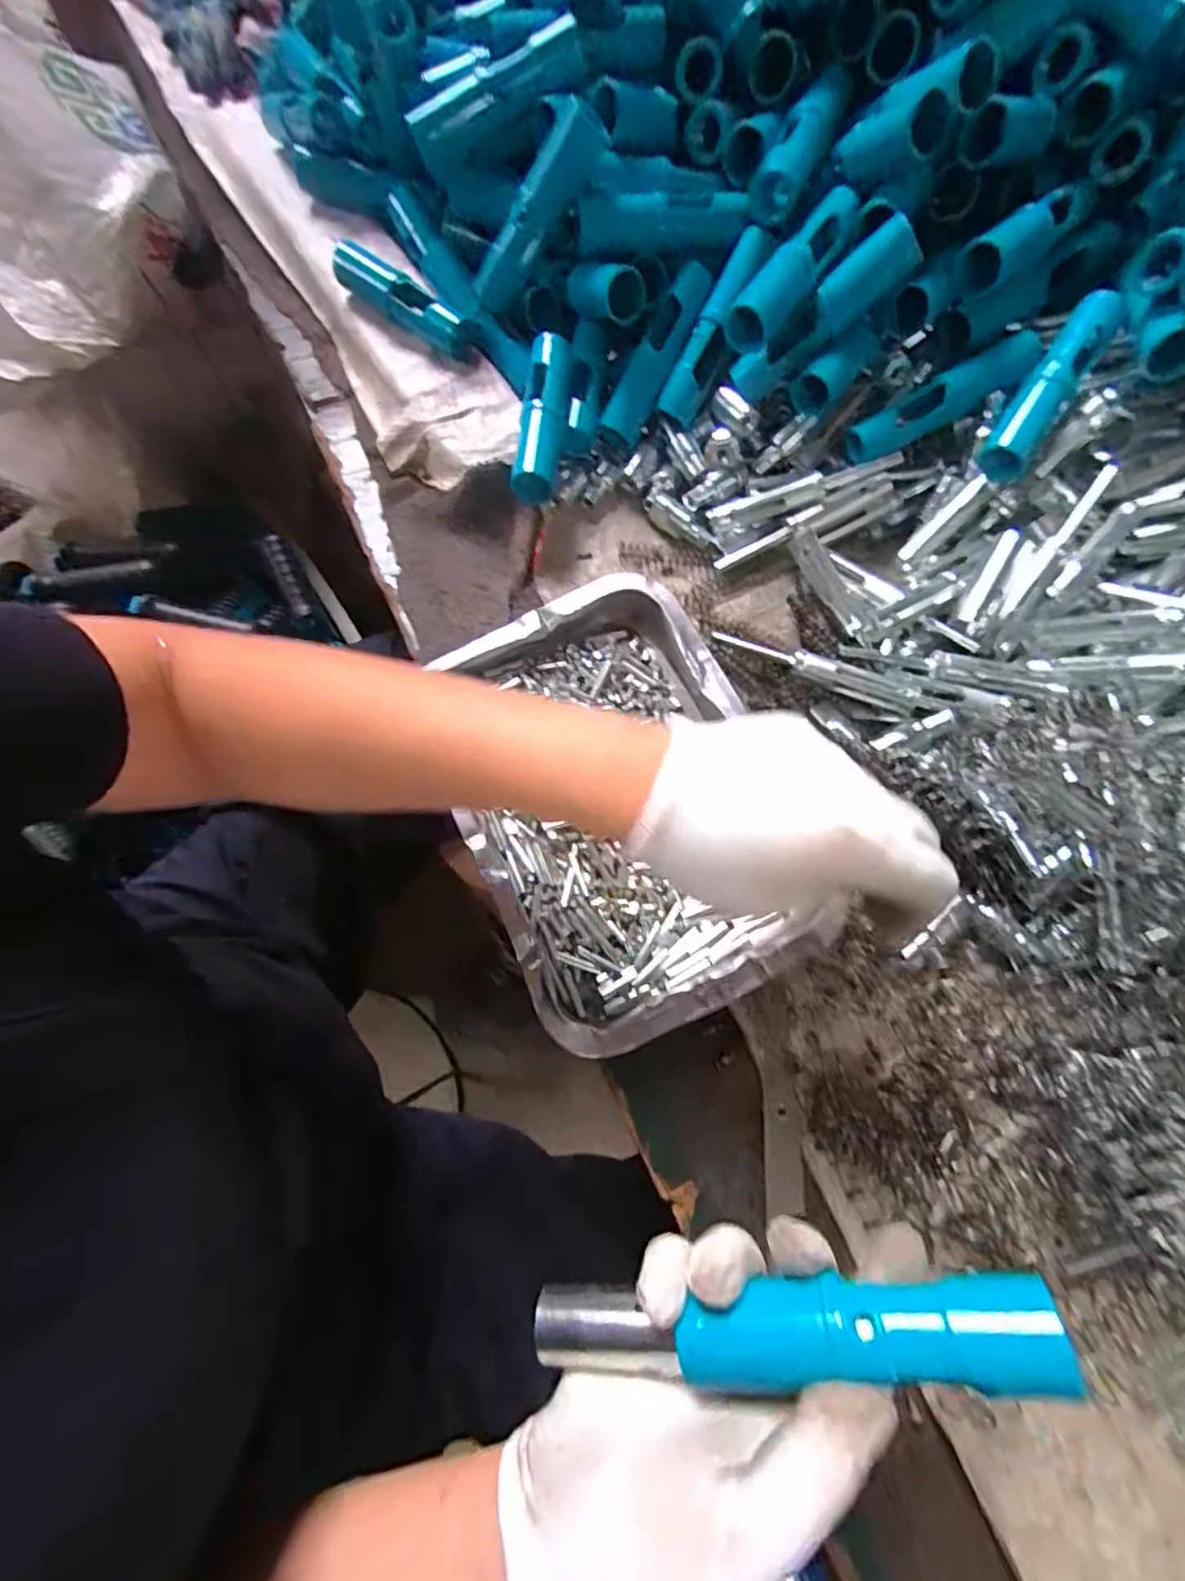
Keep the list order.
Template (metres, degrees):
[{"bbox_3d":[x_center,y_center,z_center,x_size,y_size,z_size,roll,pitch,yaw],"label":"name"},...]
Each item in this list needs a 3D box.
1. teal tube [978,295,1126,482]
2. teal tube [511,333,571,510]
[{"bbox_3d":[0.301,-0.266,0.388,0.030,0.033,0.118,34,93,10],"label":"teal tube"},{"bbox_3d":[-0.035,-0.269,0.414,0.030,0.025,0.133,6,71,1],"label":"teal tube"}]

